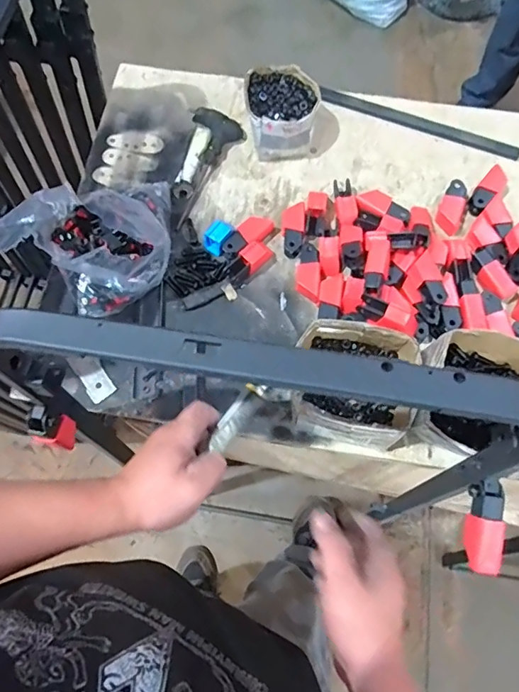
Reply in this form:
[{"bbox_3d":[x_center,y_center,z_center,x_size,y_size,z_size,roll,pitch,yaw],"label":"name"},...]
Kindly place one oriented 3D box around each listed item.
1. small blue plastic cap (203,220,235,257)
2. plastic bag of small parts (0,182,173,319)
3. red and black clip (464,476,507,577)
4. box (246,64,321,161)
[{"bbox_3d":[-0.061,-0.163,0.721,0.035,0.035,0.042,38,75,12],"label":"small blue plastic cap"},{"bbox_3d":[-0.228,-0.147,0.664,0.236,0.107,0.171,-23,72,-7],"label":"plastic bag of small parts"},{"bbox_3d":[0.223,0.178,0.473,0.032,0.023,0.087,6,71,3],"label":"red and black clip"},{"bbox_3d":[0.036,-0.369,0.766,0.113,0.073,0.134,-3,71,0],"label":"box"}]

